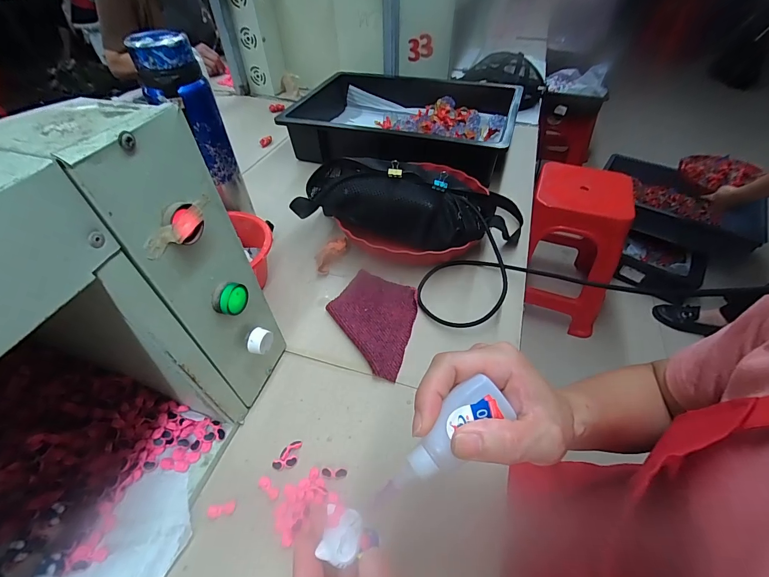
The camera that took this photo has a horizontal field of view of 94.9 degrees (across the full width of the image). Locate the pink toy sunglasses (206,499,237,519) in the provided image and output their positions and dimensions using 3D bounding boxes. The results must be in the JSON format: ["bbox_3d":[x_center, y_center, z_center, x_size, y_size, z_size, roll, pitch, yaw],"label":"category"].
[{"bbox_3d":[-0.146,0.197,0.316,0.024,0.004,0.011,-12,48,-9],"label":"pink toy sunglasses"}]

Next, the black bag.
[{"bbox_3d":[0.037,-0.124,0.532,0.345,0.113,0.129,5,48,6],"label":"black bag"}]

